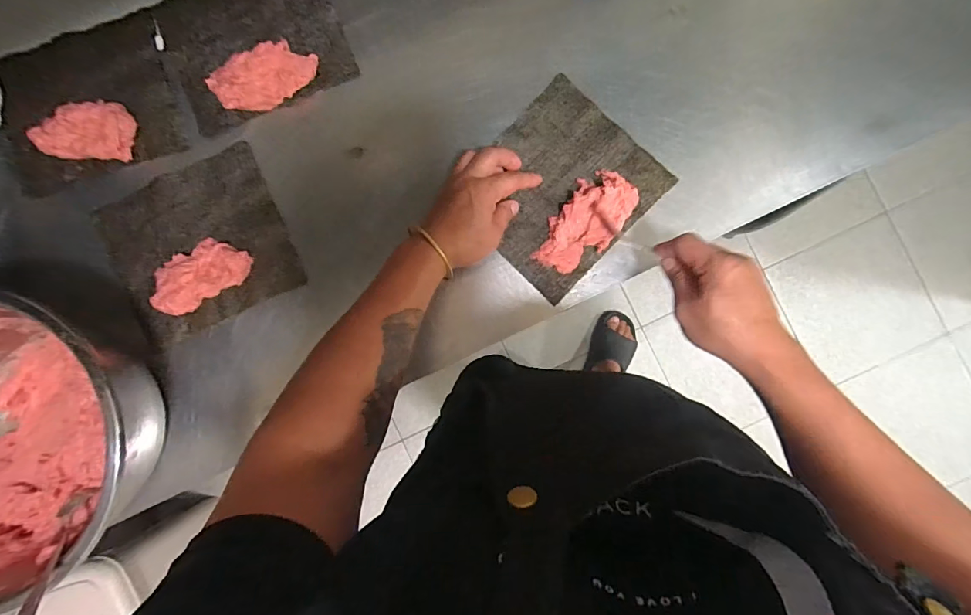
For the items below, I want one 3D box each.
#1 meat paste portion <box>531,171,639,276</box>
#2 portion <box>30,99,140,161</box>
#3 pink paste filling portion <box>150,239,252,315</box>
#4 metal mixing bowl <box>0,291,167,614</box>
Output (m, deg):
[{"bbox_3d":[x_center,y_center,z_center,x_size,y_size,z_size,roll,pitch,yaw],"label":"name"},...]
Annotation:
[{"bbox_3d":[0.114,-0.095,0.493,0.066,0.030,0.125,34,89,2],"label":"meat paste portion"},{"bbox_3d":[-0.464,-0.206,0.510,0.105,0.032,0.069,1,88,1],"label":"portion"},{"bbox_3d":[-0.326,-0.038,0.504,0.110,0.035,0.059,-29,88,0],"label":"pink paste filling portion"},{"bbox_3d":[-0.475,0.129,0.460,0.288,0.138,0.270,0,88,1],"label":"metal mixing bowl"}]

